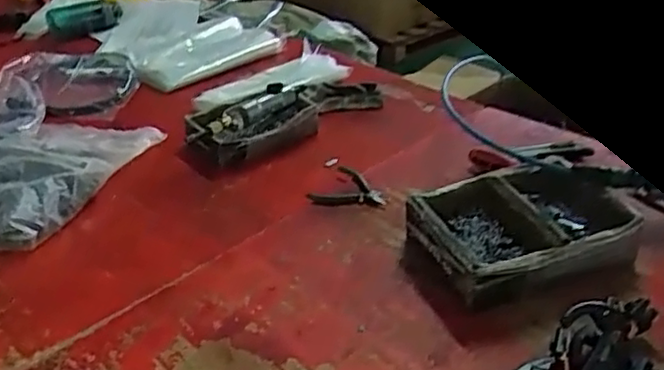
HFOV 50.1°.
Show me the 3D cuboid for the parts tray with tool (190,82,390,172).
[{"bbox_3d":[-0.087,-0.137,1.260,0.170,0.065,0.365,26,43,38],"label":"parts tray with tool"}]

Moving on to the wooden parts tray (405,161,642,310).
[{"bbox_3d":[0.234,0.057,0.909,0.245,0.070,0.201,-11,34,-12],"label":"wooden parts tray"}]

